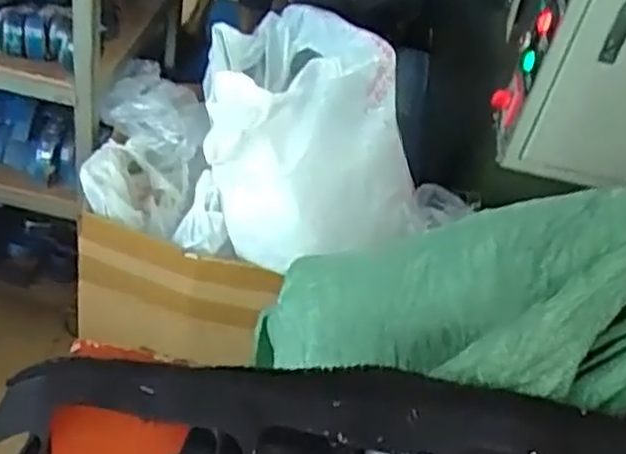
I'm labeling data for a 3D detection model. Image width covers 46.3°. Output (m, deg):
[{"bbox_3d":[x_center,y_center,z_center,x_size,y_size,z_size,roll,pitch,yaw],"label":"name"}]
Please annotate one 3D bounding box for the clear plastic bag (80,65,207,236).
[{"bbox_3d":[-0.303,-0.140,1.348,0.189,0.212,0.295,6,41,-7],"label":"clear plastic bag"}]

